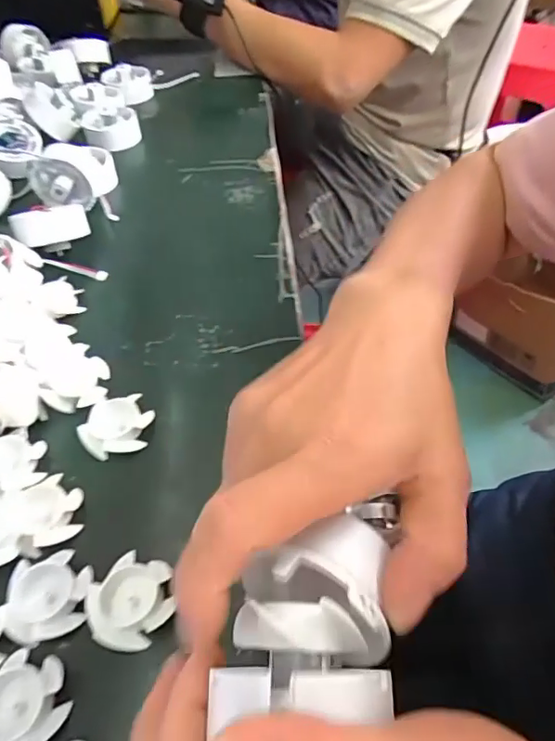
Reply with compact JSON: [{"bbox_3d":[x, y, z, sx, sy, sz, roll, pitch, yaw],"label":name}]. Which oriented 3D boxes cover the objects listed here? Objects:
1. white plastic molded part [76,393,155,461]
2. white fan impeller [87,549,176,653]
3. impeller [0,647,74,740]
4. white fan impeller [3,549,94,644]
[{"bbox_3d":[-0.096,0.032,0.316,0.038,0.011,0.037,1,49,4],"label":"white plastic molded part"},{"bbox_3d":[-0.068,0.110,0.252,0.041,0.015,0.037,-35,57,-25],"label":"white fan impeller"},{"bbox_3d":[-0.110,0.142,0.225,0.040,0.010,0.037,-1,49,1],"label":"impeller"},{"bbox_3d":[-0.109,0.107,0.254,0.037,0.010,0.038,-6,49,-3],"label":"white fan impeller"}]

